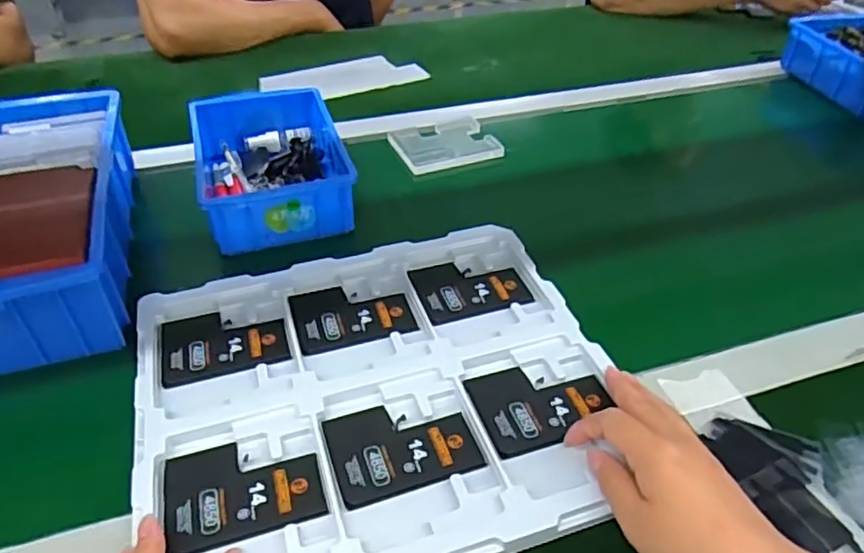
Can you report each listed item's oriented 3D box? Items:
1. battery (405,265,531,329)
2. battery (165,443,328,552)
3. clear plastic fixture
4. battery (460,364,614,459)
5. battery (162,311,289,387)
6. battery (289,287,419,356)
[{"bbox_3d":[0.031,0.008,0.522,0.089,0.009,0.069,-13,43,-15],"label":"battery"},{"bbox_3d":[-0.115,0.127,0.380,0.090,0.004,0.067,-12,43,-15],"label":"battery"},{"bbox_3d":[0.013,-0.154,0.722,0.115,0.014,0.092,-13,41,-15],"label":"clear plastic fixture"},{"bbox_3d":[0.076,0.086,0.432,0.091,0.004,0.070,-12,39,-15],"label":"battery"},{"bbox_3d":[-0.157,0.050,0.474,0.090,0.008,0.067,-11,42,-14],"label":"battery"},{"bbox_3d":[-0.064,0.029,0.498,0.090,0.010,0.069,-12,42,-14],"label":"battery"}]

